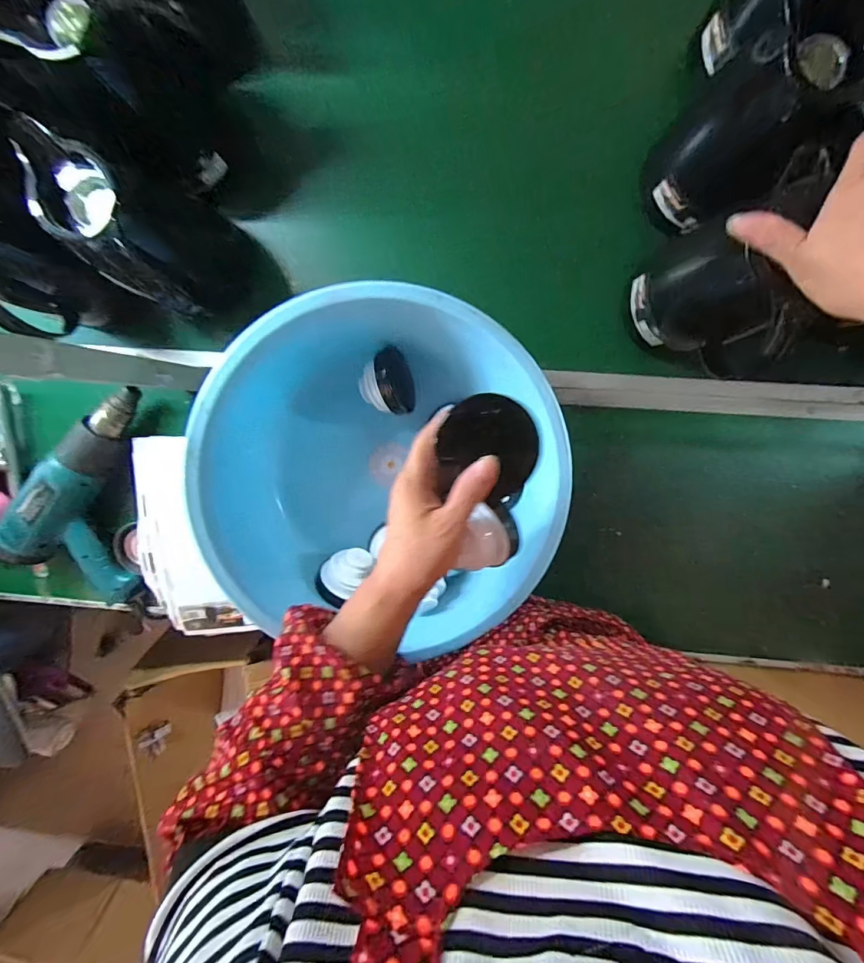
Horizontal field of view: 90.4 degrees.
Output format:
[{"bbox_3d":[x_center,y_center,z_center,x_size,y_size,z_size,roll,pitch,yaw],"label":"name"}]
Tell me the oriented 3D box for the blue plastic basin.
[{"bbox_3d":[-0.037,-0.015,0.463,0.354,0.159,0.338,0,99,2],"label":"blue plastic basin"}]

